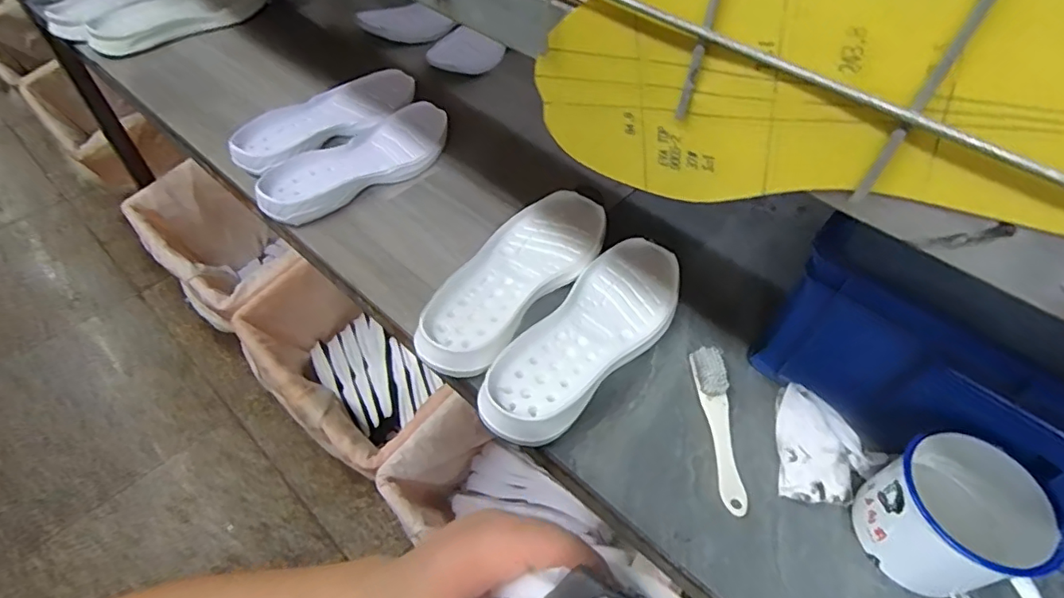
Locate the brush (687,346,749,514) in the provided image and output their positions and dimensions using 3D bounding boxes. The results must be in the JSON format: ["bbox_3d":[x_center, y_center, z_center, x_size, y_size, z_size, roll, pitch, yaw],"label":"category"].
[{"bbox_3d":[0.178,0.116,0.519,0.028,0.026,0.160,0,51,-4],"label":"brush"}]

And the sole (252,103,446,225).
[{"bbox_3d":[-0.226,-0.181,0.734,0.278,0.036,0.115,-36,61,-28],"label":"sole"}]

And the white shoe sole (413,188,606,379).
[{"bbox_3d":[-0.021,-0.026,0.598,0.105,0.035,0.271,31,55,20],"label":"white shoe sole"}]

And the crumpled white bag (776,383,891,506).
[{"bbox_3d":[0.267,0.133,0.498,0.085,0.047,0.096,7,51,1],"label":"crumpled white bag"}]

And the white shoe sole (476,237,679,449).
[{"bbox_3d":[0.062,0.039,0.566,0.107,0.038,0.284,32,55,20],"label":"white shoe sole"}]

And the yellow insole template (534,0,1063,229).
[{"bbox_3d":[0.089,-0.062,0.172,0.228,0.083,0.009,20,49,40],"label":"yellow insole template"}]

